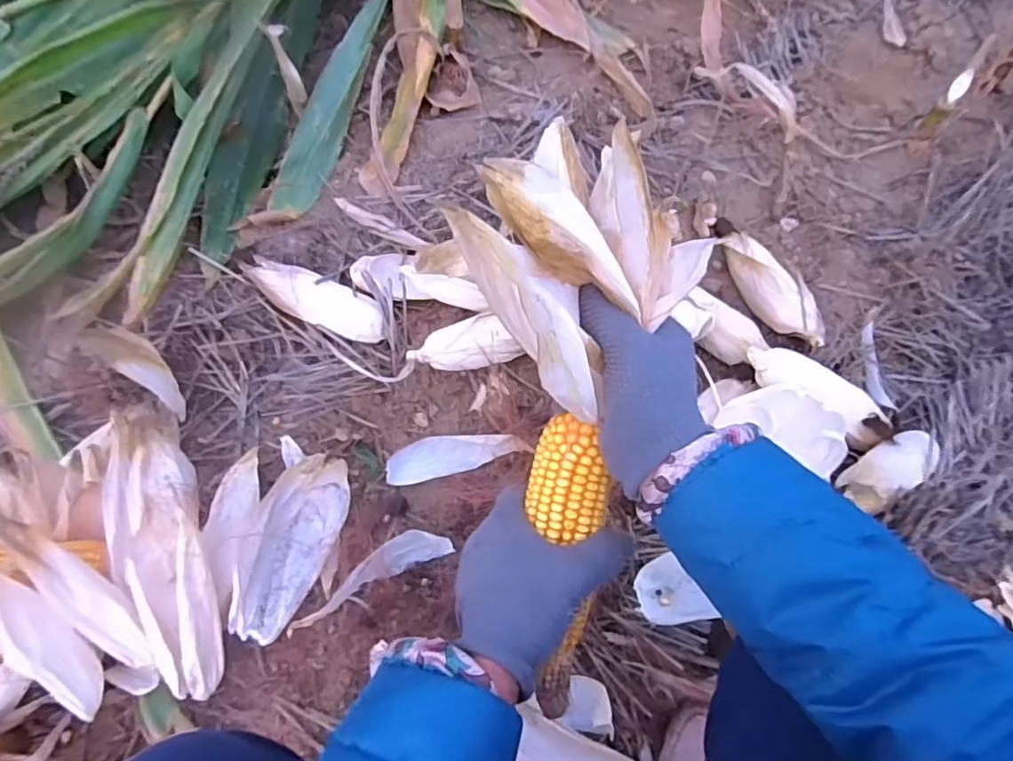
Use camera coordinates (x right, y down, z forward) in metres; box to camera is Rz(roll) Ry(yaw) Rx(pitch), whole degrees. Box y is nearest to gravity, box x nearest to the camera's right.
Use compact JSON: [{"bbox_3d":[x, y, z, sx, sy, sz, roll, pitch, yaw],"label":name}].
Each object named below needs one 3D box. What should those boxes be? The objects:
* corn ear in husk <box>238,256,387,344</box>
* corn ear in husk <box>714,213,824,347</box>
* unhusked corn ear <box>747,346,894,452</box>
[{"bbox_3d":[-0.265,-0.114,0.803,0.215,0.043,0.060,25,64,-6],"label":"corn ear in husk"},{"bbox_3d":[0.388,-0.148,0.860,0.067,0.058,0.276,-13,52,-8],"label":"corn ear in husk"},{"bbox_3d":[0.395,0.013,0.739,0.212,0.045,0.061,31,65,-8],"label":"unhusked corn ear"}]

